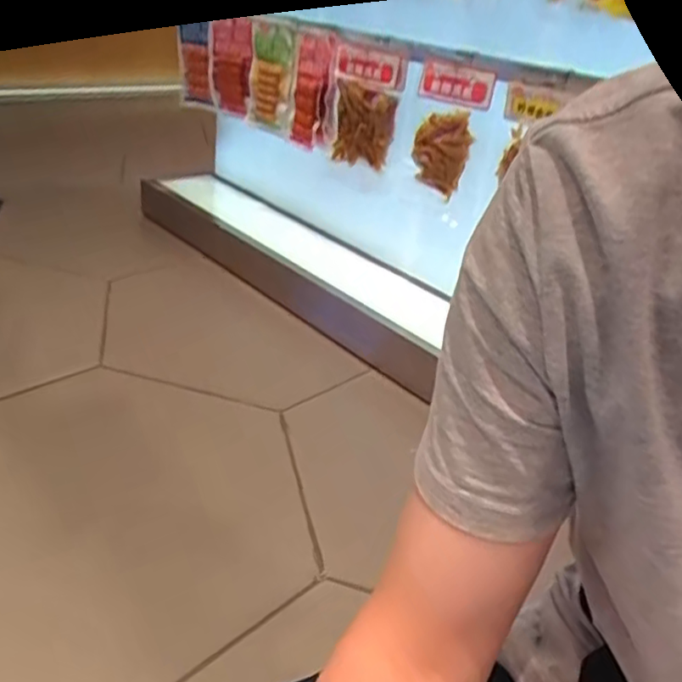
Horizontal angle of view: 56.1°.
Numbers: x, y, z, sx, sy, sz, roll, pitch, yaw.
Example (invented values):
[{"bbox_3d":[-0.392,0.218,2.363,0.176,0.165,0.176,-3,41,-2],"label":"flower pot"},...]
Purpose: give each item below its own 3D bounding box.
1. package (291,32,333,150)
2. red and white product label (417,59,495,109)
[{"bbox_3d":[-0.068,-0.514,1.302,0.037,0.201,0.156,-9,34,-26],"label":"package"},{"bbox_3d":[0.185,-0.418,1.041,0.145,0.057,0.010,31,26,37],"label":"red and white product label"}]

